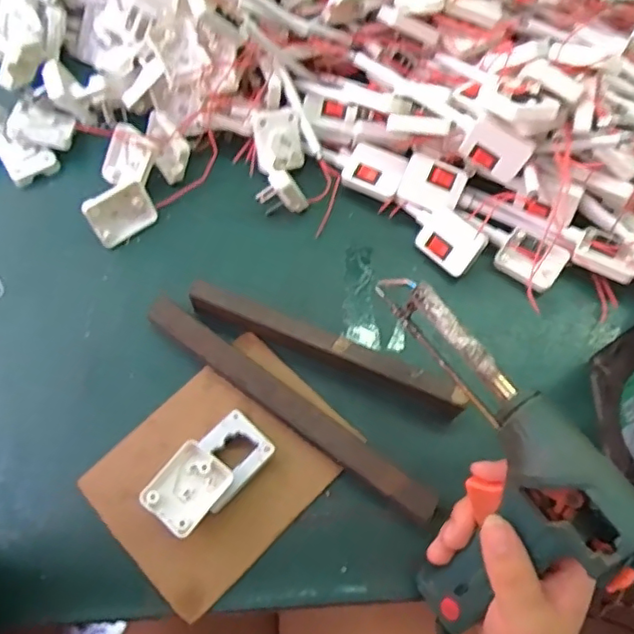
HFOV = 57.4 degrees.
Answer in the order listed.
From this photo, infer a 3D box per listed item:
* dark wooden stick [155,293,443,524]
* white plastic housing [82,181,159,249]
[{"bbox_3d":[-0.021,0.057,0.392,0.232,0.020,0.023,35,69,11],"label":"dark wooden stick"},{"bbox_3d":[-0.149,-0.078,0.441,0.013,0.037,0.049,29,56,35],"label":"white plastic housing"}]

